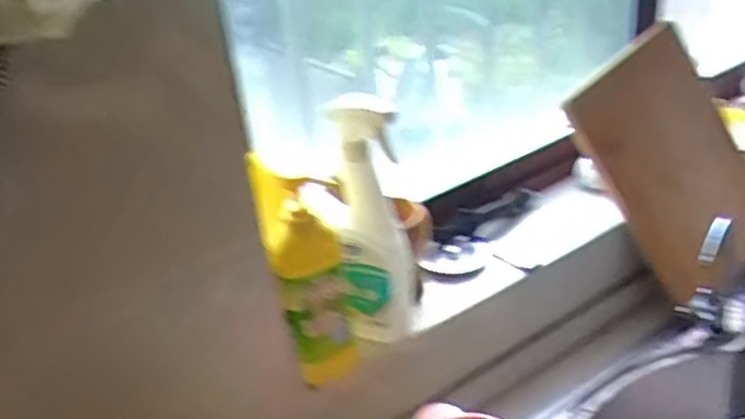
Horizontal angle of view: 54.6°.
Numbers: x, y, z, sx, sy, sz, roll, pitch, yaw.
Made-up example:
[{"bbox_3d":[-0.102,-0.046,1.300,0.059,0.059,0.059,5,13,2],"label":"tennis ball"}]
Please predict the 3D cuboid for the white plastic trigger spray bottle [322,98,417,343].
[{"bbox_3d":[0.002,0.008,0.759,0.066,0.281,0.064,-3,28,8],"label":"white plastic trigger spray bottle"}]

